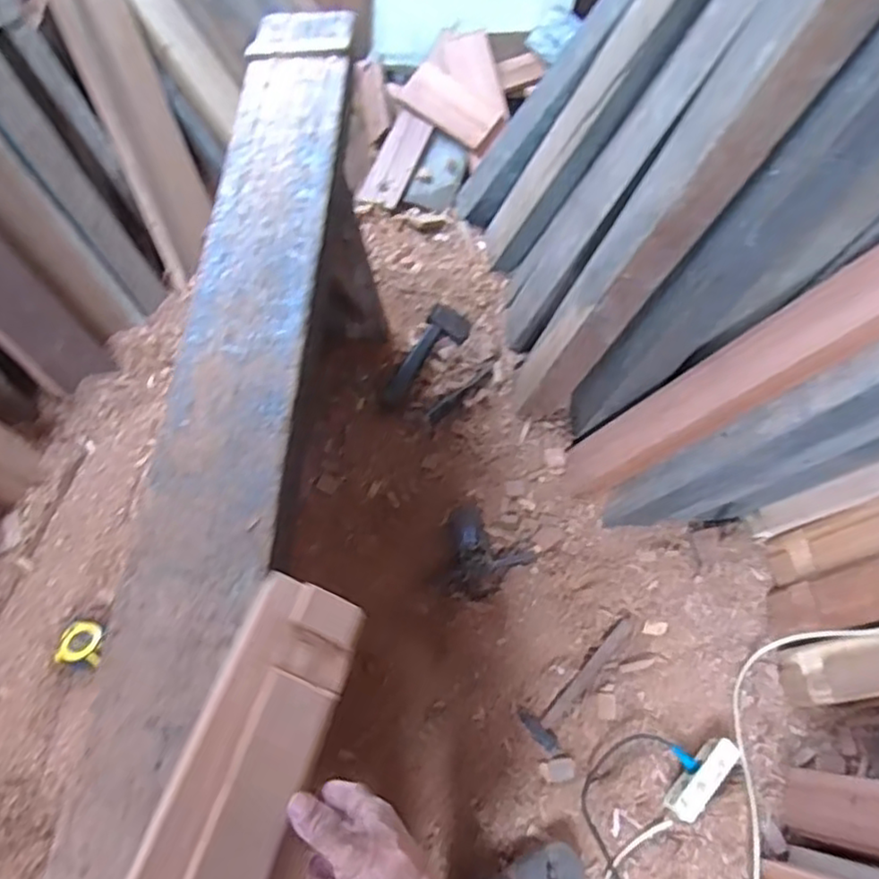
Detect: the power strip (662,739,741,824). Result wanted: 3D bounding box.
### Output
[{"bbox_3d":[0.467,0.600,1.200,0.055,0.031,0.163,40,70,18],"label":"power strip"}]

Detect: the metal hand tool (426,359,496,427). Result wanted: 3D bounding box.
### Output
[{"bbox_3d":[0.053,-0.112,1.583,0.214,0.008,0.035,-41,70,-18],"label":"metal hand tool"}]

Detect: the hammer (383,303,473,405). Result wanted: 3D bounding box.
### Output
[{"bbox_3d":[-0.025,-0.202,1.612,0.106,0.038,0.298,21,65,11],"label":"hammer"}]

